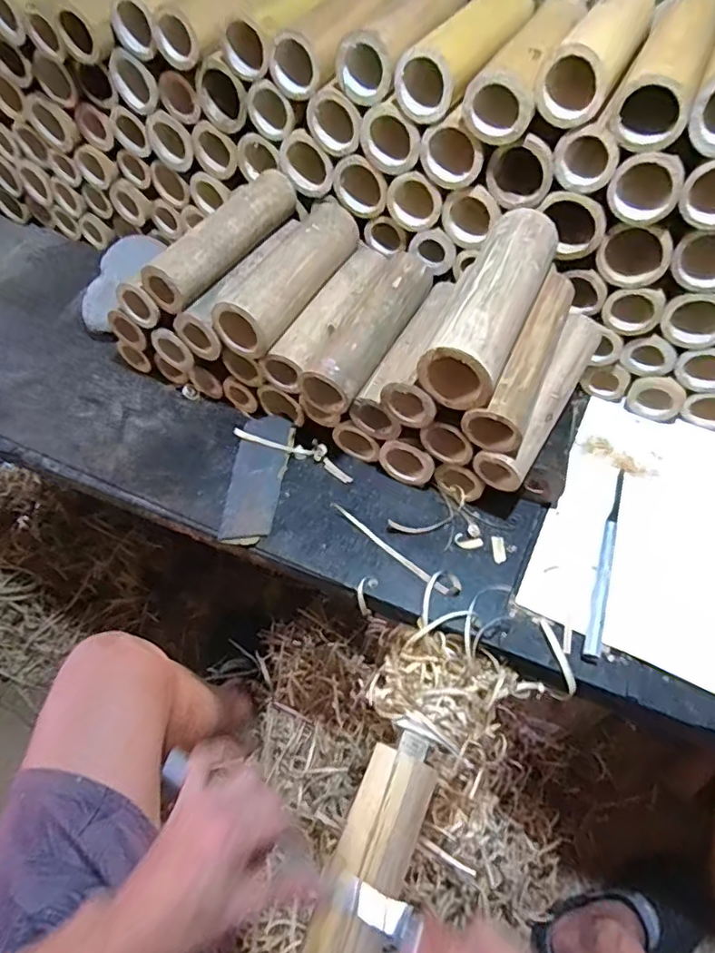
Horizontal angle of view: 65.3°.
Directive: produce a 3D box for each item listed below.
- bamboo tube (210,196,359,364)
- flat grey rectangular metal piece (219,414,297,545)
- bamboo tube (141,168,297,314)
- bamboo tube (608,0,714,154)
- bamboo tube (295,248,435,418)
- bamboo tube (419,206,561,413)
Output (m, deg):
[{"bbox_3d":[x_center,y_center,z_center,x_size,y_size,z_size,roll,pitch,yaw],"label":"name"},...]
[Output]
[{"bbox_3d":[-0.063,-0.194,0.523,0.052,0.057,0.182,23,63,13],"label":"bamboo tube"},{"bbox_3d":[-0.095,0.000,0.537,0.051,0.005,0.146,3,54,5],"label":"flat grey rectangular metal piece"},{"bbox_3d":[-0.126,-0.229,0.521,0.038,0.044,0.178,28,64,15],"label":"bamboo tube"},{"bbox_3d":[0.244,-0.326,0.429,0.050,0.049,0.180,23,63,13],"label":"bamboo tube"},{"bbox_3d":[0.013,-0.139,0.508,0.049,0.041,0.179,26,63,14],"label":"bamboo tube"},{"bbox_3d":[0.111,-0.142,0.442,0.054,0.053,0.182,24,63,13],"label":"bamboo tube"}]

